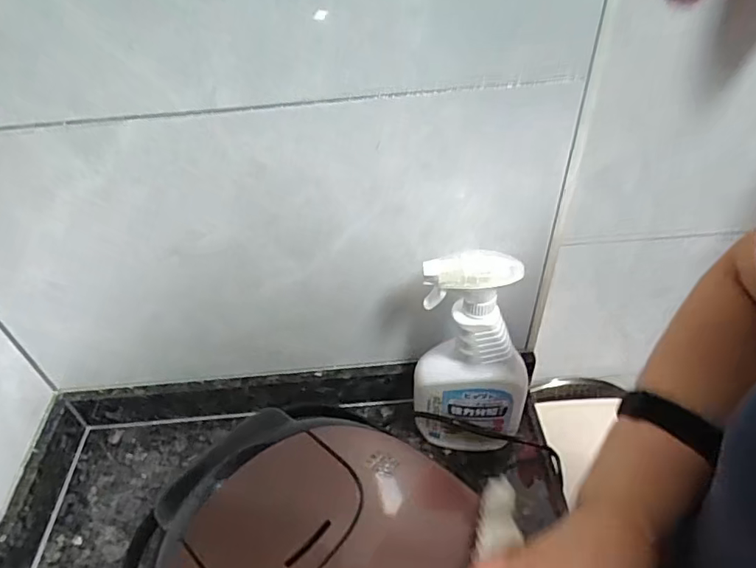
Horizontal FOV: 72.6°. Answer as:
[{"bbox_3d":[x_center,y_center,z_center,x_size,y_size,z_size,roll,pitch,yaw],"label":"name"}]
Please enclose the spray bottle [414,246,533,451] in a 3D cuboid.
[{"bbox_3d":[0.099,0.079,0.540,0.115,0.256,0.059,3,45,6],"label":"spray bottle"}]

